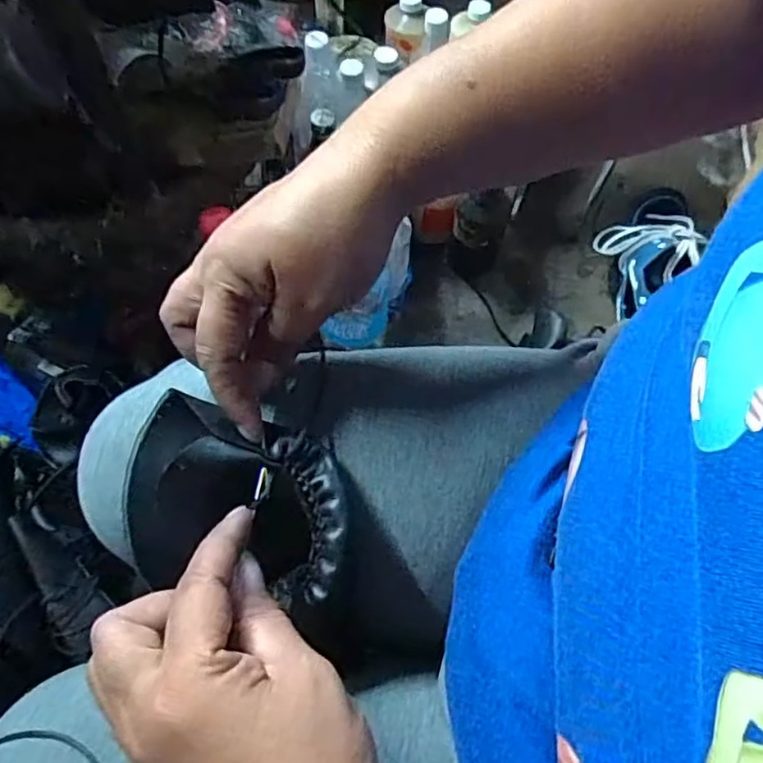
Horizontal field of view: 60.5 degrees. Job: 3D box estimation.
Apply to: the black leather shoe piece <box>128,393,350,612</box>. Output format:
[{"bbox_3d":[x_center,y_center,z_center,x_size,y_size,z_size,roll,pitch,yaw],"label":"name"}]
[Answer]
[{"bbox_3d":[-0.069,0.057,0.307,0.107,0.068,0.074,10,65,3],"label":"black leather shoe piece"}]

